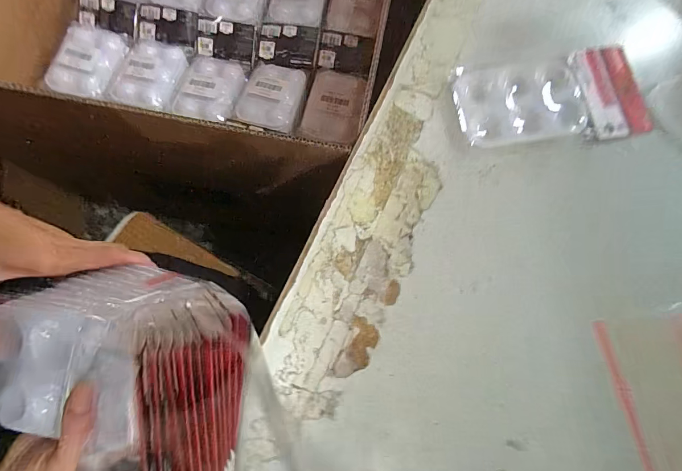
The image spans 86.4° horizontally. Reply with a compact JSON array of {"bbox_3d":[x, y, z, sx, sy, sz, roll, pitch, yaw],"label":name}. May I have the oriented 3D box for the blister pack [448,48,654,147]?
[{"bbox_3d":[0.215,-0.140,0.372,0.189,0.014,0.094,-8,77,-3],"label":"blister pack"}]

